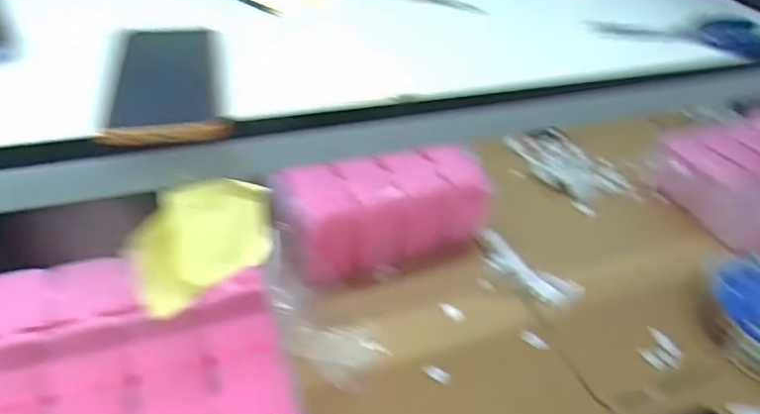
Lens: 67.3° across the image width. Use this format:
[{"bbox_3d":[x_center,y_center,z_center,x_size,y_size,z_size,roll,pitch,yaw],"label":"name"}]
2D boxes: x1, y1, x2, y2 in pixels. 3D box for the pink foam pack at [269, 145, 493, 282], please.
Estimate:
[{"bbox_3d":[0.009,0.009,0.916,0.328,0.153,0.110,-12,40,-22],"label":"pink foam pack"}]

